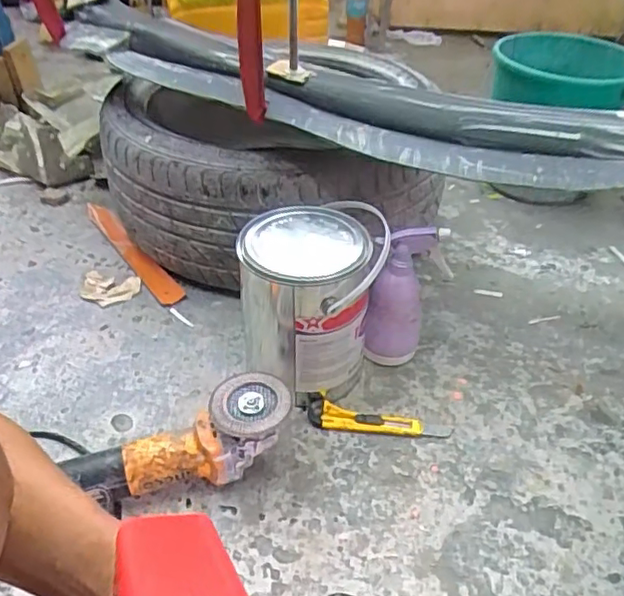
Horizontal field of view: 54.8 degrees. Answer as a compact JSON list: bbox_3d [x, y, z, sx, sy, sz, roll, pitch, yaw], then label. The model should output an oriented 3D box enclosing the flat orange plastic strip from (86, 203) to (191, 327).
[{"bbox_3d":[-0.309,-0.078,1.055,0.041,0.029,0.406,-24,45,-28],"label":"flat orange plastic strip"}]

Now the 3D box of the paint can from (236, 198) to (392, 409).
[{"bbox_3d":[-0.003,0.011,0.790,0.171,0.218,0.168,1,38,-1],"label":"paint can"}]

